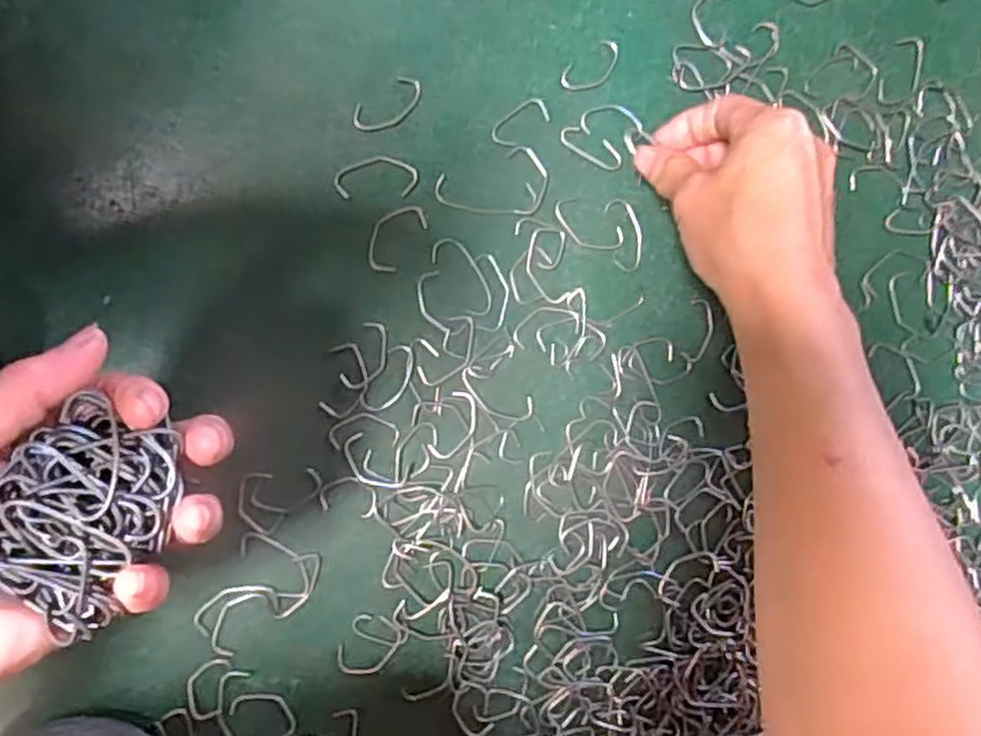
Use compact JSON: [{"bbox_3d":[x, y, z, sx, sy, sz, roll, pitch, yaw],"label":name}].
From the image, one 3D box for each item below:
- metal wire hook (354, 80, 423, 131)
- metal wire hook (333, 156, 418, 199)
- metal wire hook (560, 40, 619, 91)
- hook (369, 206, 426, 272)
[{"bbox_3d":[-0.048,-0.124,0.358,0.037,0.004,0.017,-36,97,-5],"label":"metal wire hook"},{"bbox_3d":[-0.054,-0.091,0.358,0.039,0.004,0.019,-1,92,-8],"label":"metal wire hook"},{"bbox_3d":[0.051,-0.148,0.373,0.034,0.004,0.016,-36,97,-5],"label":"metal wire hook"},{"bbox_3d":[-0.046,-0.063,0.360,0.020,0.004,0.036,35,87,-8],"label":"hook"}]

